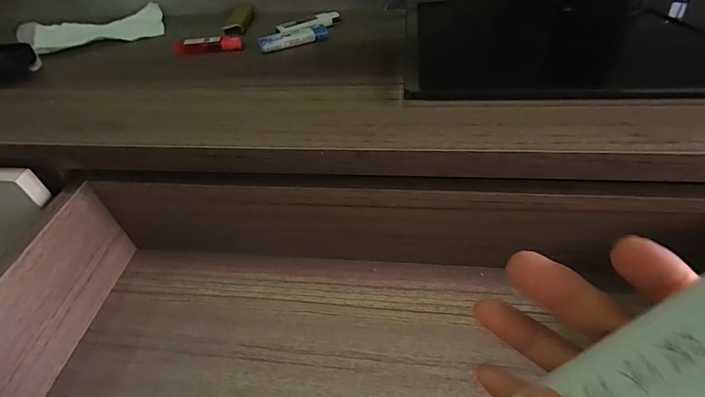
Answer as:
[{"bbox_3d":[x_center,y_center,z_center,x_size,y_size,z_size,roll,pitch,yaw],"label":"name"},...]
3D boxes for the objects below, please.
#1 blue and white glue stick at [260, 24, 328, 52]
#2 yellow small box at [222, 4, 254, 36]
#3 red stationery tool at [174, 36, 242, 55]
[{"bbox_3d":[-0.068,-0.185,0.450,0.083,0.014,0.018,-21,47,-16],"label":"blue and white glue stick"},{"bbox_3d":[-0.147,-0.231,0.502,0.027,0.010,0.079,-2,44,3],"label":"yellow small box"},{"bbox_3d":[-0.170,-0.180,0.453,0.080,0.014,0.022,-5,44,0],"label":"red stationery tool"}]

